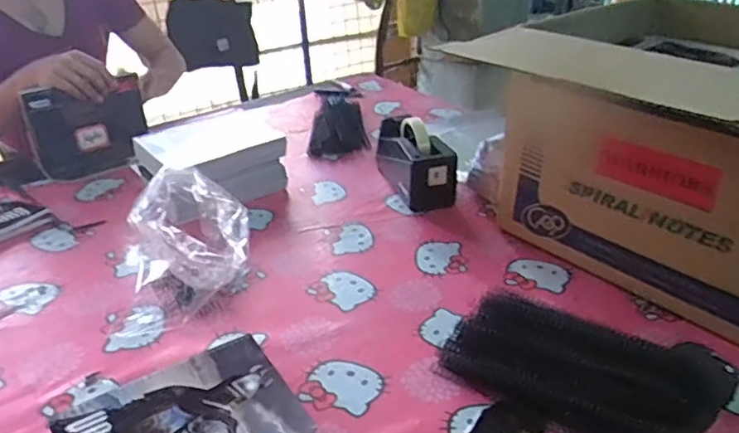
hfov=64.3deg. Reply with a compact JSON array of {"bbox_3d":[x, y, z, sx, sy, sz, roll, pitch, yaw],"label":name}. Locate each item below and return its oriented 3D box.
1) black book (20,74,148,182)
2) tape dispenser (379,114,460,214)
[{"bbox_3d":[-0.512,-0.162,1.088,0.194,0.164,0.019,-22,36,-34],"label":"black book"},{"bbox_3d":[0.074,-0.102,0.987,0.083,0.112,0.201,-10,32,-15],"label":"tape dispenser"}]

